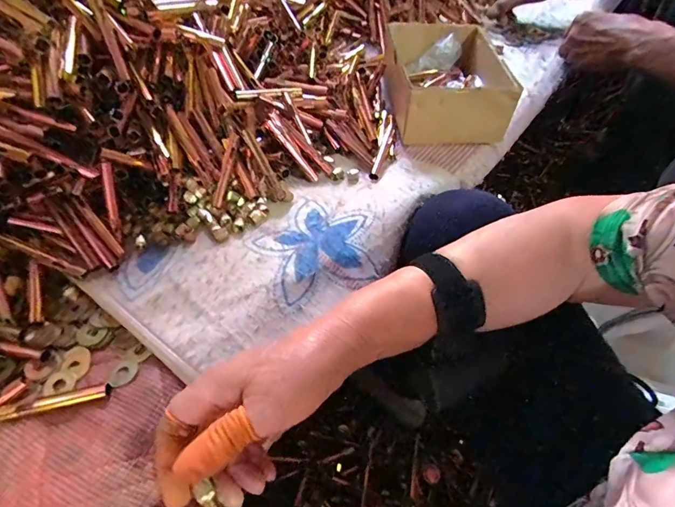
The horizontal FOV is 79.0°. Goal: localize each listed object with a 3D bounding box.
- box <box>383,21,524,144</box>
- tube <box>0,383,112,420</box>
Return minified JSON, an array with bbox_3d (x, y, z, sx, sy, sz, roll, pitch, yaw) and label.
[{"bbox_3d":[0.143,-0.229,0.536,0.144,0.068,0.173,-5,53,-3],"label":"box"},{"bbox_3d":[-0.217,0.113,0.311,0.083,0.009,0.011,-11,54,-7],"label":"tube"}]

